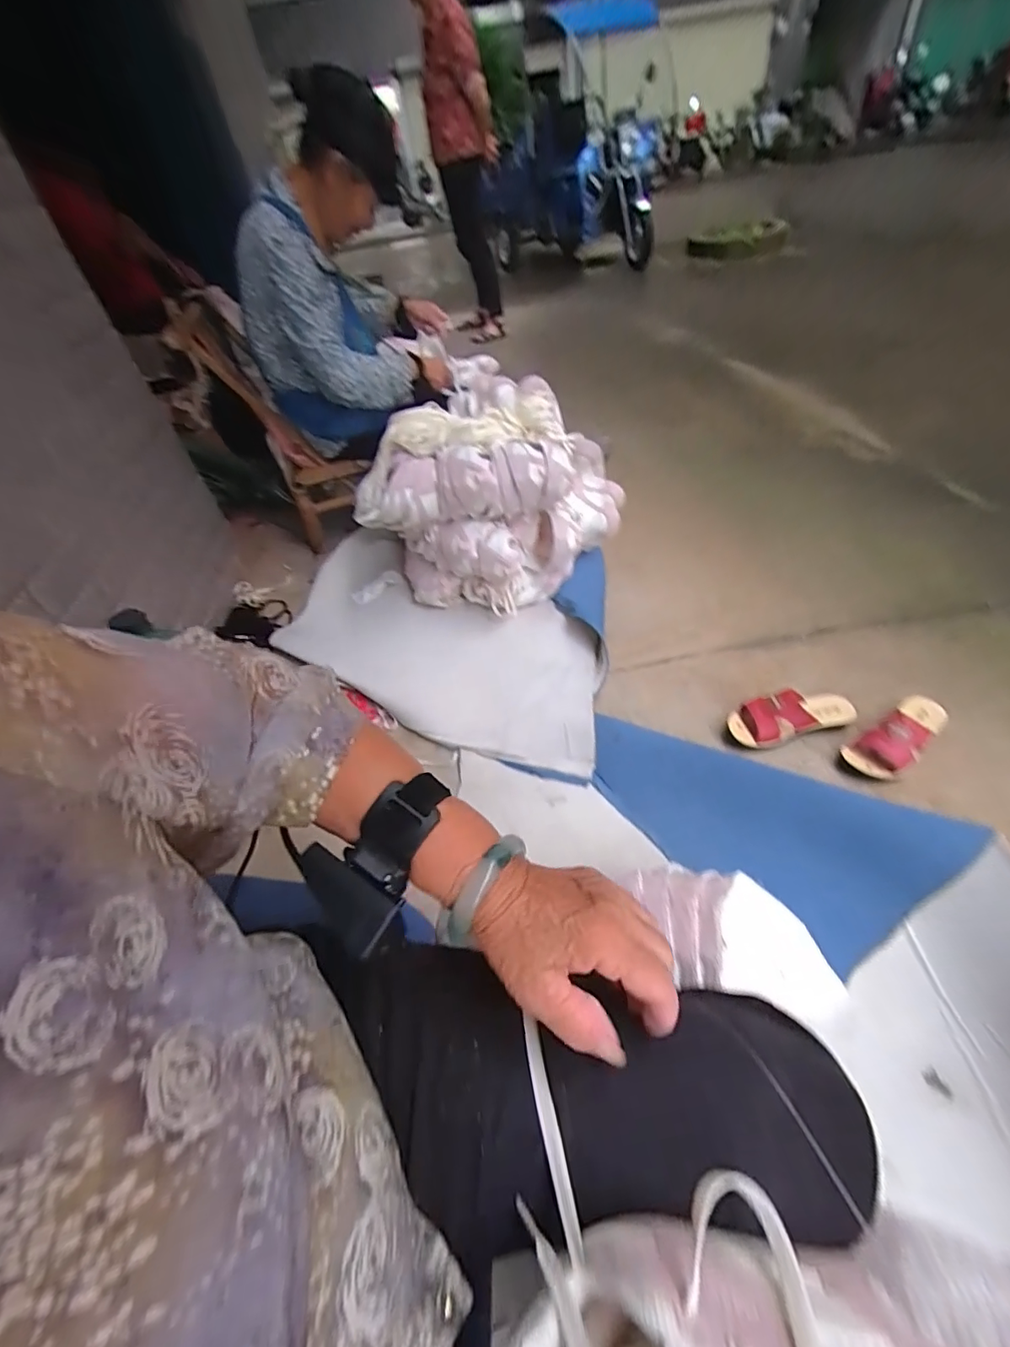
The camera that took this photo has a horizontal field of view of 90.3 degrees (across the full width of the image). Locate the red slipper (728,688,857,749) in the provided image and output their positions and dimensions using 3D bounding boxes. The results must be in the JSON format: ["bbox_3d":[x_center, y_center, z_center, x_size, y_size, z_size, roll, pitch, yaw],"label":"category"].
[{"bbox_3d":[0.516,0.068,0.904,0.220,0.076,0.079,-14,46,-3],"label":"red slipper"}]

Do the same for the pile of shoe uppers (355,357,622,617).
[{"bbox_3d":[-0.025,-0.390,1.144,0.435,0.364,0.451,28,57,31],"label":"pile of shoe uppers"}]

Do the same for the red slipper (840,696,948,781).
[{"bbox_3d":[0.687,0.103,0.862,0.218,0.070,0.087,-26,48,-15],"label":"red slipper"}]

